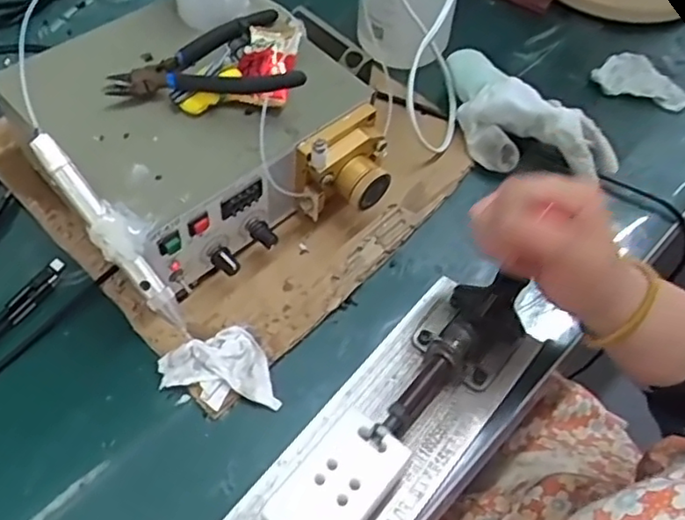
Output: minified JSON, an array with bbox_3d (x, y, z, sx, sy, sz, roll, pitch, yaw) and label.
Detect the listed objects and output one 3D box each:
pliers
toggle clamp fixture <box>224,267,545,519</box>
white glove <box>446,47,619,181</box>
[{"bbox_3d":[-0.086,-0.126,0.399,0.125,0.028,0.048,-2,57,13],"label":"pliers"},{"bbox_3d":[0.024,0.105,0.364,0.085,0.055,0.257,37,58,18],"label":"toggle clamp fixture"},{"bbox_3d":[0.132,-0.102,0.494,0.142,0.051,0.059,38,63,19],"label":"white glove"}]

